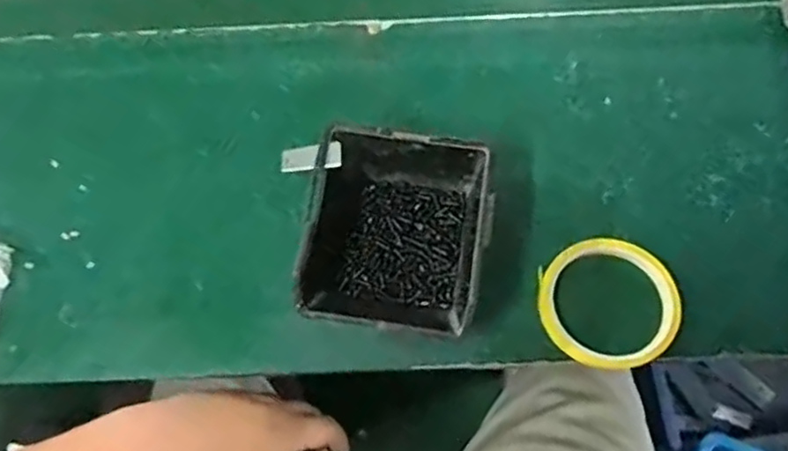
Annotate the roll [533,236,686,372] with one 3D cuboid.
[{"bbox_3d":[0.151,0.056,0.463,0.097,0.019,0.094,-1,70,2],"label":"roll"}]

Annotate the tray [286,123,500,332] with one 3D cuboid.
[{"bbox_3d":[0.003,0.004,0.452,0.119,0.063,0.131,6,71,4],"label":"tray"}]

